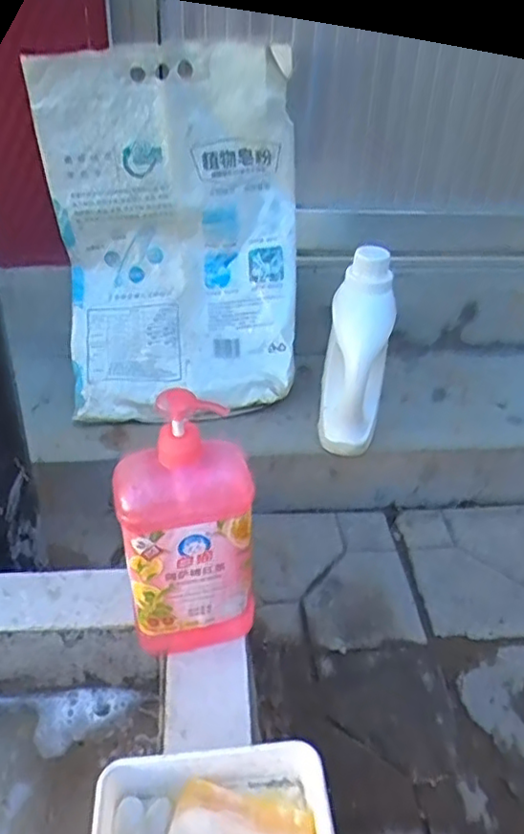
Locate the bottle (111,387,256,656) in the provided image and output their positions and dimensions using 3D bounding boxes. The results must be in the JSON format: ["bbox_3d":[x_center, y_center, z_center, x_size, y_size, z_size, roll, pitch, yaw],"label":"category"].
[{"bbox_3d":[-0.066,0.100,0.573,0.113,0.265,0.058,-6,37,-15],"label":"bottle"}]

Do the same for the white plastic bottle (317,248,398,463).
[{"bbox_3d":[0.125,-0.085,0.869,0.086,0.280,0.073,11,16,13],"label":"white plastic bottle"}]

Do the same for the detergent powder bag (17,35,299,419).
[{"bbox_3d":[-0.118,-0.251,0.930,0.344,0.480,0.114,-5,16,-6],"label":"detergent powder bag"}]

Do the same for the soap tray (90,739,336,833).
[{"bbox_3d":[-0.036,0.317,0.484,0.173,0.045,0.116,1,36,-5],"label":"soap tray"}]

